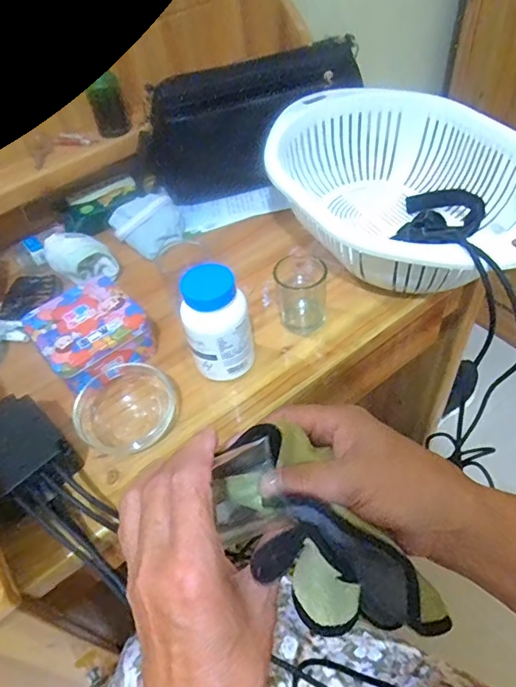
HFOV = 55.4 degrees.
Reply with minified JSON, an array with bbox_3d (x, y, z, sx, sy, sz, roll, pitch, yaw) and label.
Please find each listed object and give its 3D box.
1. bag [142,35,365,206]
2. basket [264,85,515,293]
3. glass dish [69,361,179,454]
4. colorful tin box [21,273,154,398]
[{"bbox_3d":[-0.008,-0.280,0.642,0.283,0.152,0.040,-16,51,-8],"label":"bag"},{"bbox_3d":[0.148,-0.163,0.550,0.241,0.104,0.324,-23,52,-14],"label":"basket"},{"bbox_3d":[-0.125,0.057,0.459,0.091,0.033,0.080,-19,51,-11],"label":"glass dish"},{"bbox_3d":[-0.171,-0.010,0.504,0.101,0.044,0.102,-36,56,-22],"label":"colorful tin box"}]

